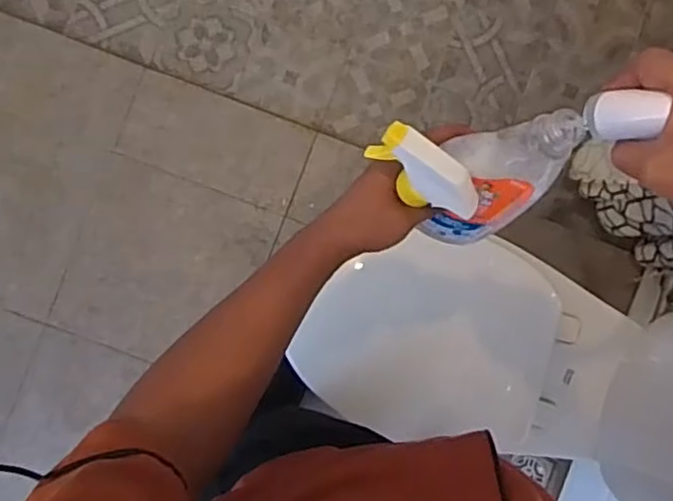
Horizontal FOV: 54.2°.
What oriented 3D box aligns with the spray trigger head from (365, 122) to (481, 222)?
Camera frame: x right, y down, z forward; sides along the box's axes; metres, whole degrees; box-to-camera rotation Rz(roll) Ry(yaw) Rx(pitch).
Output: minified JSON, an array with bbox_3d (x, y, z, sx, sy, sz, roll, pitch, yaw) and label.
[{"bbox_3d":[0.066,-0.055,0.481,0.090,0.053,0.031,32,86,-1],"label":"spray trigger head"}]

